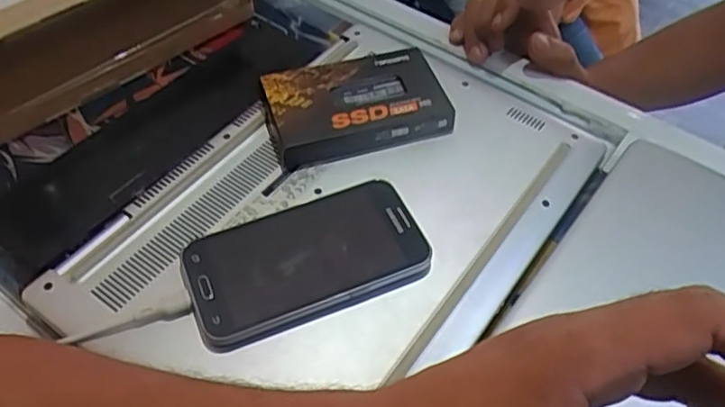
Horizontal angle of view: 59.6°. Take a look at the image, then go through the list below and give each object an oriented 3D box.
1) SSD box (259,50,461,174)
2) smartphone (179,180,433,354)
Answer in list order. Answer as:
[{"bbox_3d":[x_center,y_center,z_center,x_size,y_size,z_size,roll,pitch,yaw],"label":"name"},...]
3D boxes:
[{"bbox_3d":[-0.004,-0.068,0.420,0.118,0.026,0.068,-15,54,-12],"label":"SSD box"},{"bbox_3d":[-0.031,0.029,0.349,0.129,0.013,0.068,-19,55,-15],"label":"smartphone"}]

